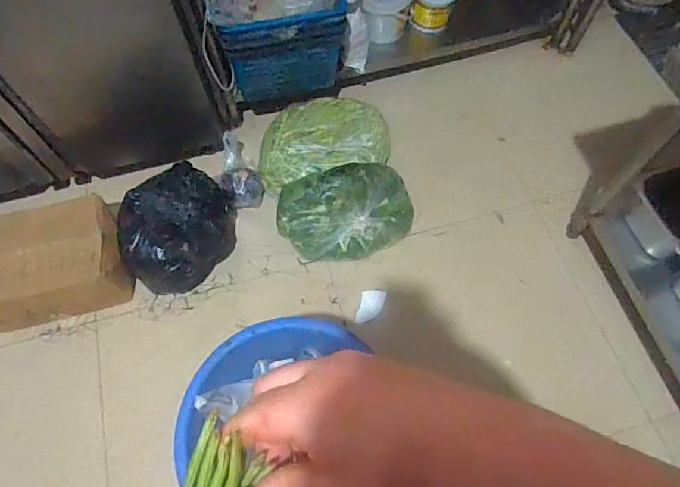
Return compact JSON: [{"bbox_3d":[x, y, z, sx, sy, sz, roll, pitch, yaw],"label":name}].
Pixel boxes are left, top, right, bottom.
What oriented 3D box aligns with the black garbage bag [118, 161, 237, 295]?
[{"bbox_3d":[-0.540,-0.059,1.540,0.304,0.292,0.391,35,70,15],"label":"black garbage bag"}]

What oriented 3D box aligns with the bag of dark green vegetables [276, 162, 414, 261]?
[{"bbox_3d":[0.029,-0.096,1.568,0.460,0.230,0.242,-12,66,-5],"label":"bag of dark green vegetables"}]

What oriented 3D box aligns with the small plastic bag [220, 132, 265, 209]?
[{"bbox_3d":[-0.378,-0.280,1.709,0.141,0.154,0.301,-20,66,-8],"label":"small plastic bag"}]

